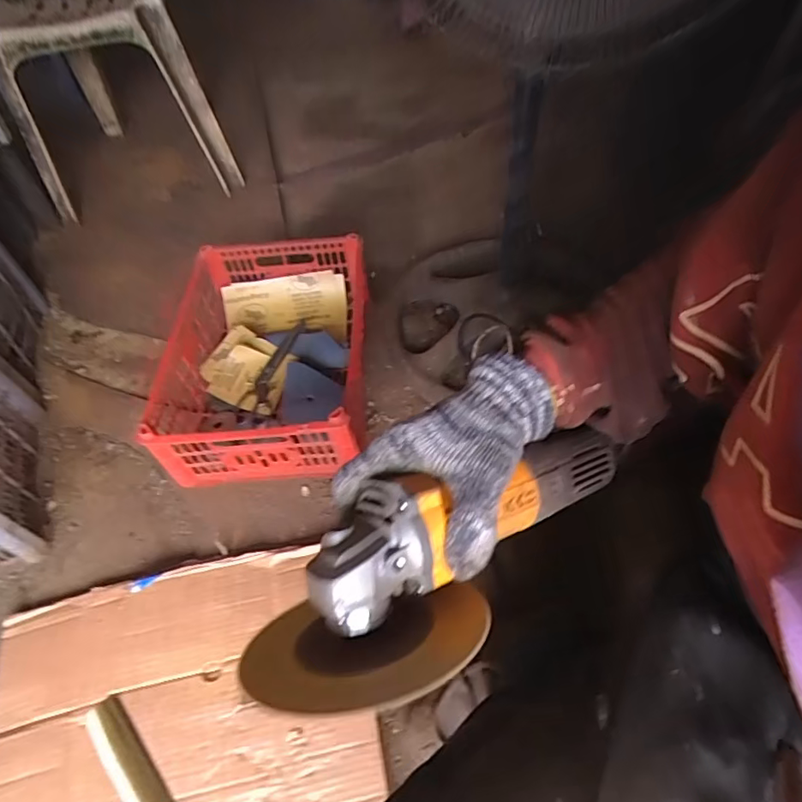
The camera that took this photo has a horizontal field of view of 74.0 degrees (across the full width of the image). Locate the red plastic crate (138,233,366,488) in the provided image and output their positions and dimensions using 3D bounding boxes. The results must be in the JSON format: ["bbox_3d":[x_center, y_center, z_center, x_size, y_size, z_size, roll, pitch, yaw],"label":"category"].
[{"bbox_3d":[-0.239,-0.076,0.953,0.343,0.160,0.421,-3,55,0],"label":"red plastic crate"}]

